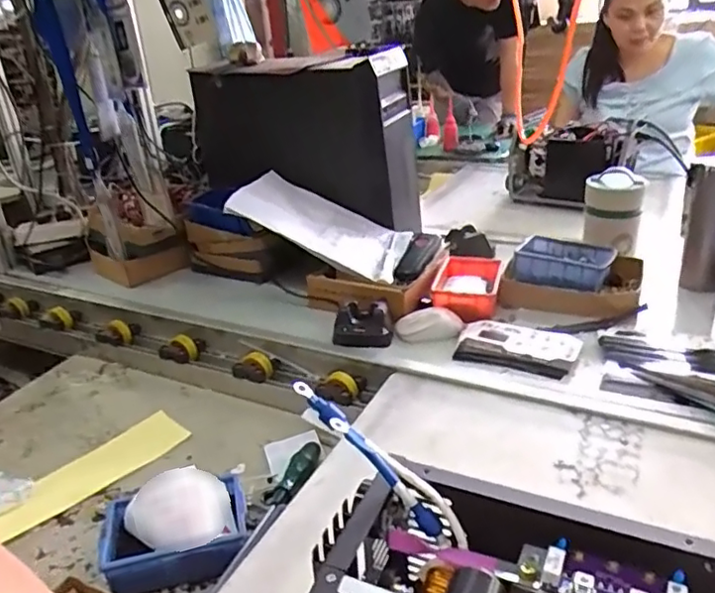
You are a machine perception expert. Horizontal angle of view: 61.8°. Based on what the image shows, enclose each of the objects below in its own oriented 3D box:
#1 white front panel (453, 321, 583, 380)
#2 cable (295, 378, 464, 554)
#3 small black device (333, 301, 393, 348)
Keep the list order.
[{"bbox_3d":[0.219,0.071,0.821,0.155,0.018,0.096,7,28,23],"label":"white front panel"},{"bbox_3d":[0.015,0.115,0.418,0.157,0.020,0.023,43,39,6],"label":"cable"},{"bbox_3d":[0.008,0.044,0.887,0.082,0.050,0.058,-2,25,5],"label":"small black device"}]

